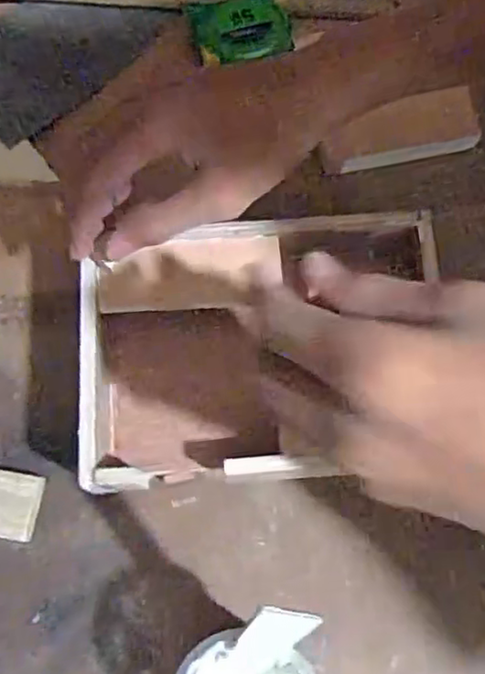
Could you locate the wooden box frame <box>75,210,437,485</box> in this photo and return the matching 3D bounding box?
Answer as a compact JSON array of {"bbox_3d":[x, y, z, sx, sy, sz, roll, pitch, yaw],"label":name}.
[{"bbox_3d":[0.010,0.007,0.382,0.204,0.051,0.140,-5,75,-2],"label":"wooden box frame"}]

